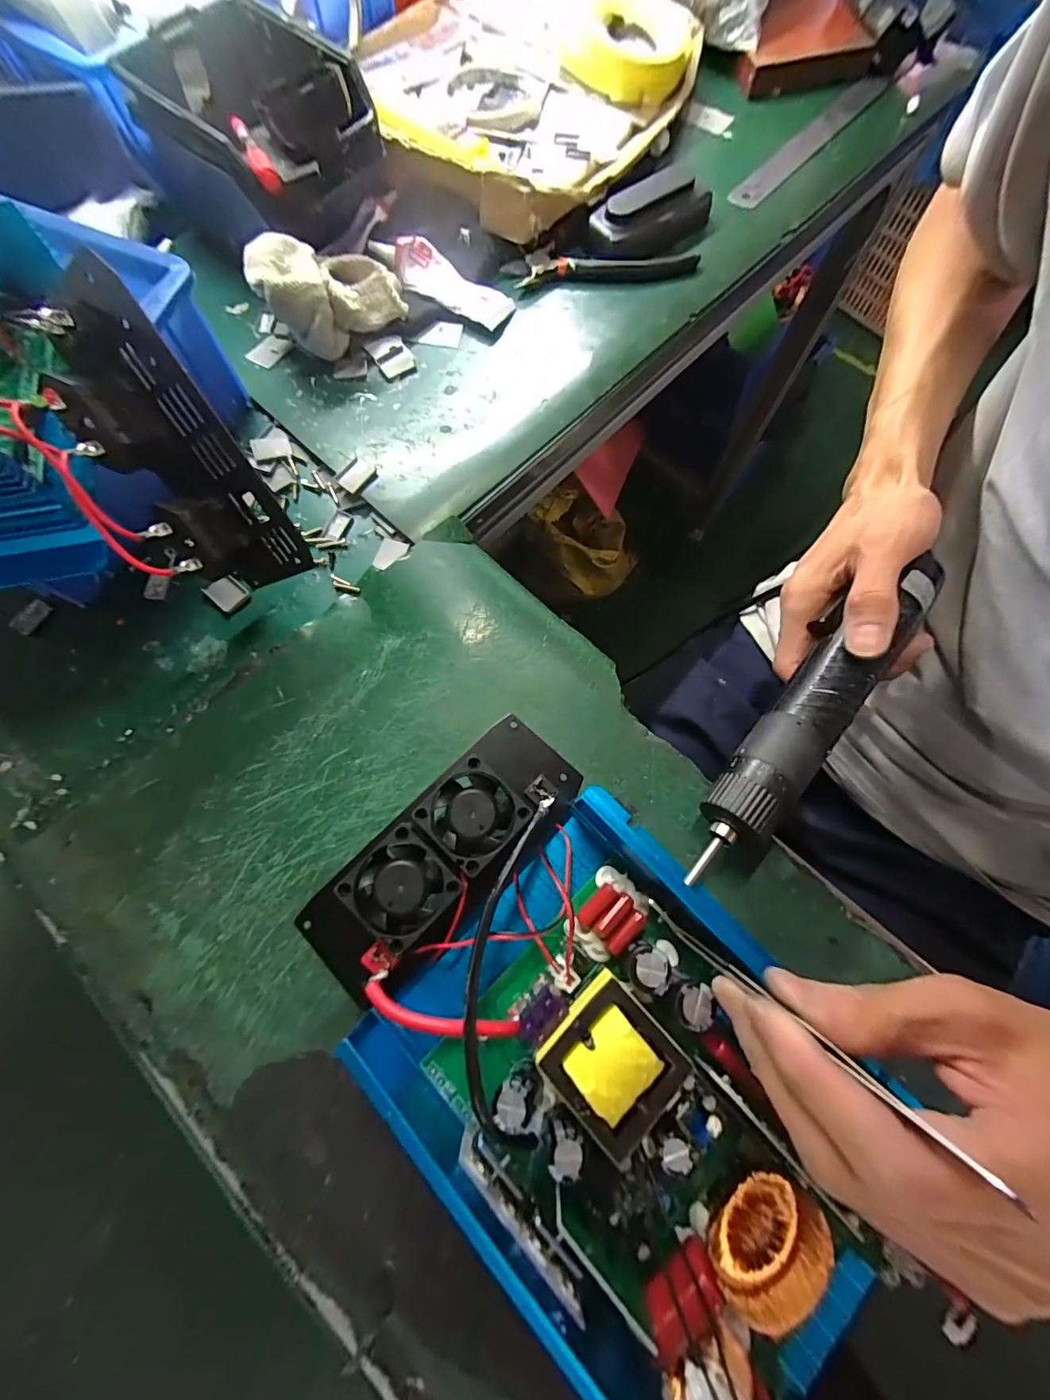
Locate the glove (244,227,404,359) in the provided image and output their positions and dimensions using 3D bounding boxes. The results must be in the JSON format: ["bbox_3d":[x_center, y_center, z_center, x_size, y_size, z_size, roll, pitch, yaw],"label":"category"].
[{"bbox_3d":[-0.133,-0.281,0.321,0.097,0.054,0.057,-25,75,-8],"label":"glove"}]

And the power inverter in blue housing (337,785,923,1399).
[{"bbox_3d":[0.052,0.155,0.193,0.205,0.067,0.152,41,77,11],"label":"power inverter in blue housing"}]

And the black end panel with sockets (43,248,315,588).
[{"bbox_3d":[-0.167,-0.117,0.223,0.054,0.137,0.026,-30,31,-9],"label":"black end panel with sockets"}]

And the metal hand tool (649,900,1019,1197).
[{"bbox_3d":[0.083,0.101,0.157,0.004,0.115,0.017,-47,109,-13],"label":"metal hand tool"}]

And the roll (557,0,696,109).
[{"bbox_3d":[0.091,-0.570,0.401,0.122,0.037,0.110,3,73,0],"label":"roll"}]

